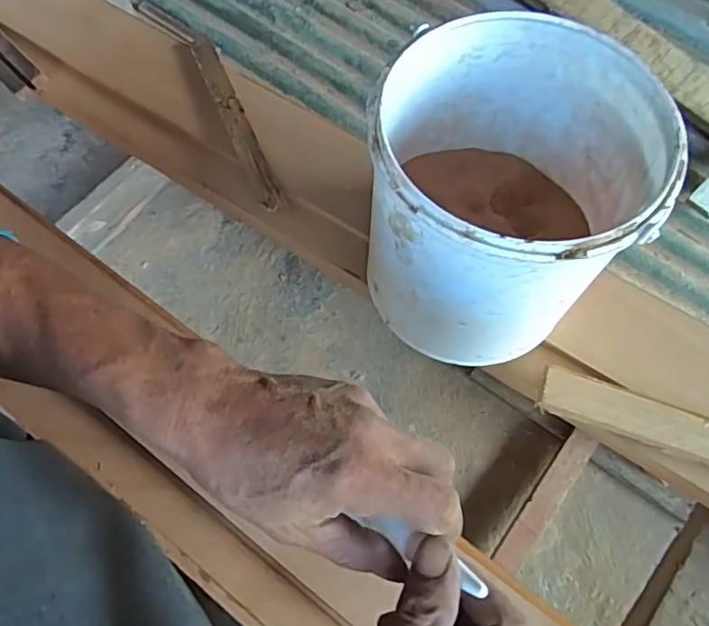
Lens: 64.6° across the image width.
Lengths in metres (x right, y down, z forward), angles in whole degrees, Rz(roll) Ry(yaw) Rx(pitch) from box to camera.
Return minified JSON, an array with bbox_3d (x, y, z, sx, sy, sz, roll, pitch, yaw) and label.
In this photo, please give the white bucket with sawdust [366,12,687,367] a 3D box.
[{"bbox_3d":[0.102,-0.077,0.404,0.170,0.175,0.177,0,66,1],"label":"white bucket with sawdust"}]

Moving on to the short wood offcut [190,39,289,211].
[{"bbox_3d":[-0.118,-0.191,0.555,0.024,0.027,0.214,-24,68,-9],"label":"short wood offcut"}]

